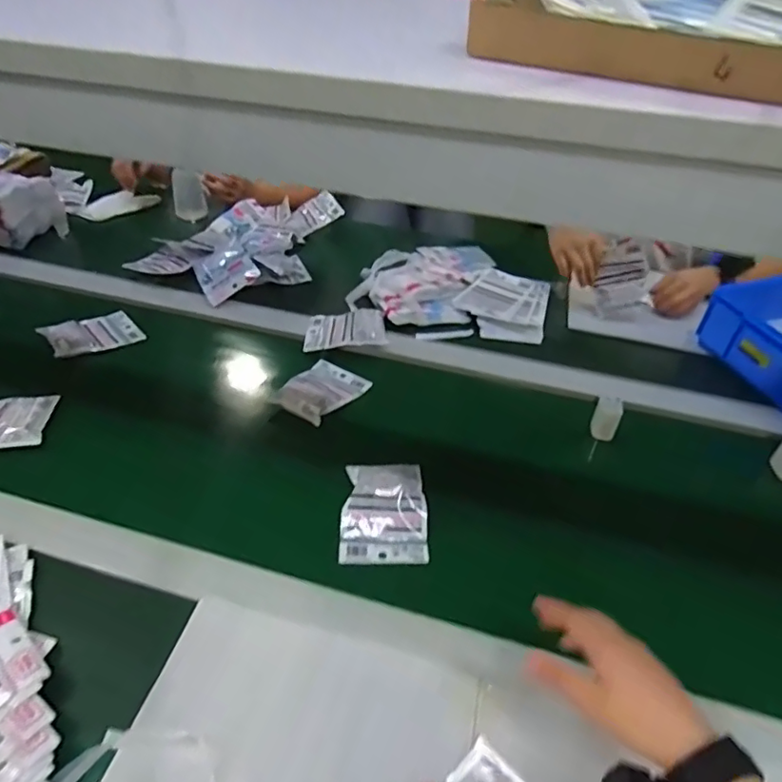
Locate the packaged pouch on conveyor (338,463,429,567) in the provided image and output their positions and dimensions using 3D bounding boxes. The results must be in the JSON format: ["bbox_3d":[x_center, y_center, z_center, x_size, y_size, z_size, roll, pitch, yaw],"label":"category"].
[{"bbox_3d":[-0.008,0.141,0.640,0.096,0.014,0.119,3,59,-6],"label":"packaged pouch on conveyor"}]

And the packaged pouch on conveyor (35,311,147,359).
[{"bbox_3d":[-0.471,-0.092,0.871,0.133,0.016,0.079,-19,58,-44],"label":"packaged pouch on conveyor"}]

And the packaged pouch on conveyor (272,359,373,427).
[{"bbox_3d":[-0.102,-0.007,0.797,0.090,0.035,0.132,22,44,25],"label":"packaged pouch on conveyor"}]

